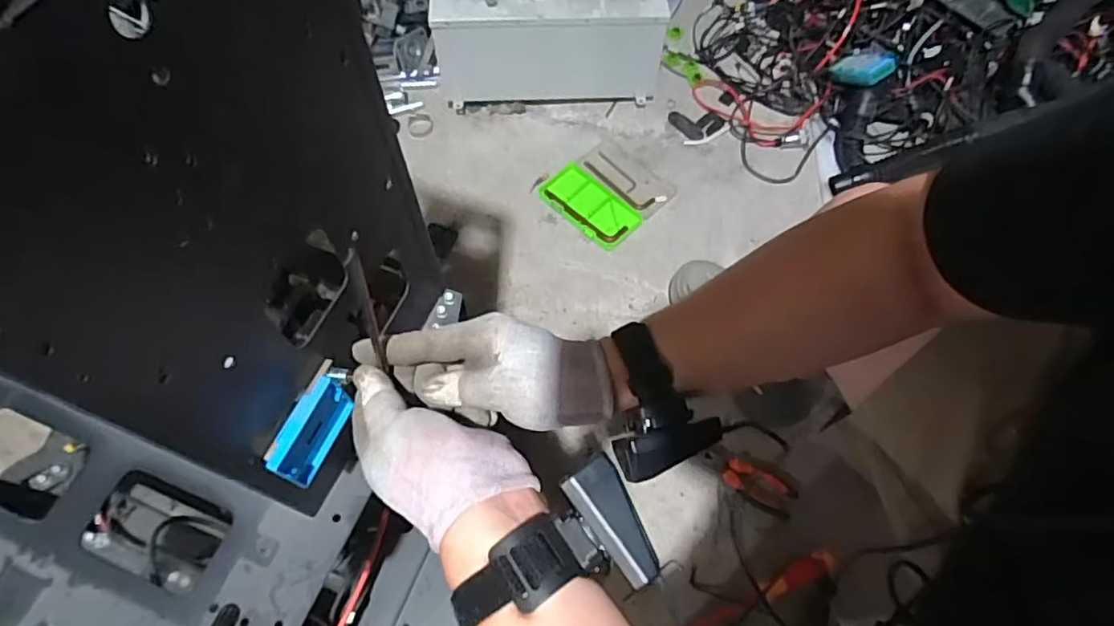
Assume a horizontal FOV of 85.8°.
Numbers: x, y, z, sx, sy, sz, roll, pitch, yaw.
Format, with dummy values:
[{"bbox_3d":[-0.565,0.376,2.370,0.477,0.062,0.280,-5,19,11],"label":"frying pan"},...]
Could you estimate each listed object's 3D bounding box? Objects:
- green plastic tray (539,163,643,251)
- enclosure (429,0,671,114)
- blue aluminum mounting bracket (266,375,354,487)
[{"bbox_3d":[0.062,-0.201,1.120,0.196,0.016,0.103,40,70,18],"label":"green plastic tray"},{"bbox_3d":[-0.016,-0.593,1.210,0.431,0.223,0.267,-2,63,-1],"label":"enclosure"},{"bbox_3d":[-0.159,0.077,0.391,0.011,0.051,0.064,21,63,11],"label":"blue aluminum mounting bracket"}]

